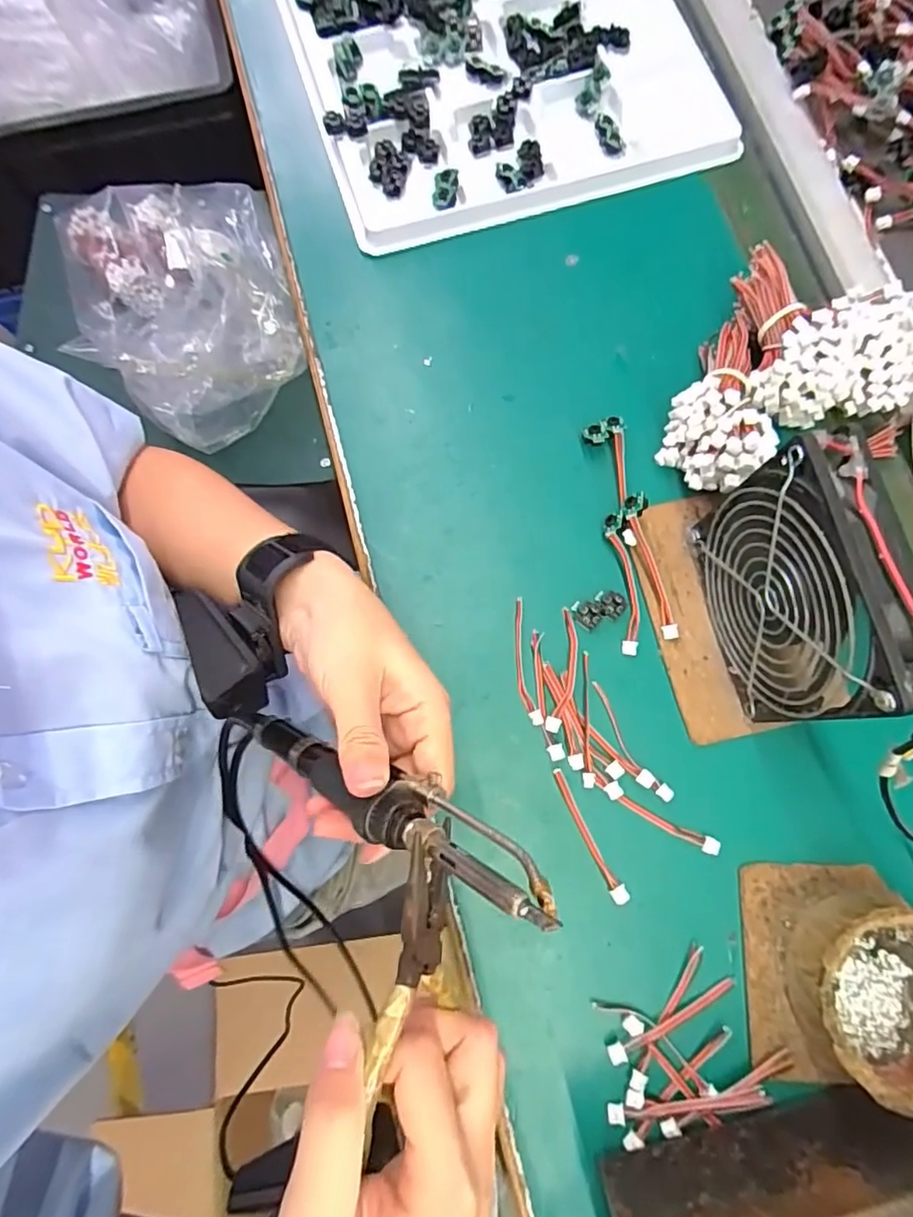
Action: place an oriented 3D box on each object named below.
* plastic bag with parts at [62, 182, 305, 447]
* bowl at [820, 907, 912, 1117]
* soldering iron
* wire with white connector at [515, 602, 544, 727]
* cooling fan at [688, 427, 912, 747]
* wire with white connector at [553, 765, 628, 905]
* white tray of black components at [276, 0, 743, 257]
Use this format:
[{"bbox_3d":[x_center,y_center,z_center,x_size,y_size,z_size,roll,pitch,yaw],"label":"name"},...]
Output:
[{"bbox_3d":[-0.309,-0.367,0.641,0.226,0.120,0.318,-23,78,-4],"label":"plastic bag with parts"},{"bbox_3d":[0.212,0.190,0.282,0.082,0.039,0.081,0,77,1],"label":"bowl"},{"bbox_3d":[-0.036,0.075,0.230,0.179,0.027,0.024,12,75,42],"label":"soldering iron"},{"bbox_3d":[0.039,0.031,0.338,0.010,0.005,0.074,-8,77,-1],"label":"wire with white connector"},{"bbox_3d":[0.165,-0.001,0.281,0.035,0.125,0.131,-16,78,-3],"label":"cooling fan"},{"bbox_3d":[0.073,0.126,0.316,0.009,0.004,0.076,-28,78,-5],"label":"wire with white connector"},{"bbox_3d":[0.018,-0.447,0.425,0.279,0.027,0.334,-17,78,-3],"label":"white tray of black components"}]

